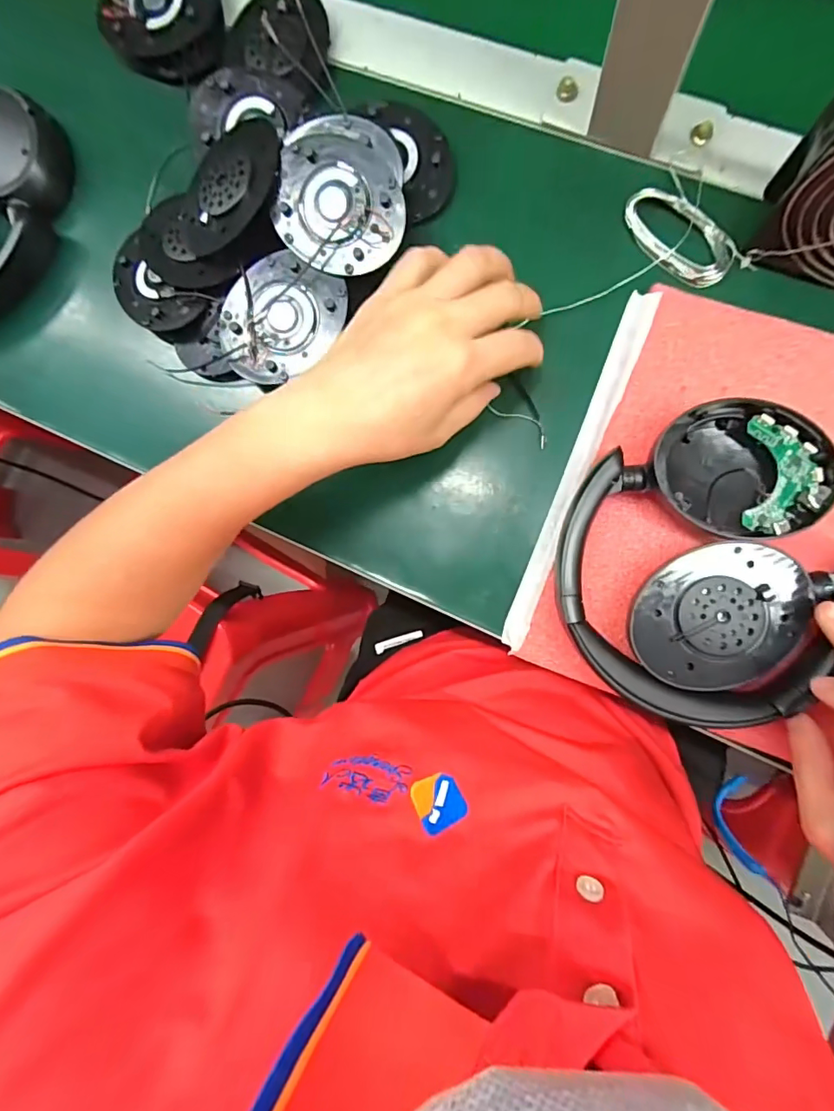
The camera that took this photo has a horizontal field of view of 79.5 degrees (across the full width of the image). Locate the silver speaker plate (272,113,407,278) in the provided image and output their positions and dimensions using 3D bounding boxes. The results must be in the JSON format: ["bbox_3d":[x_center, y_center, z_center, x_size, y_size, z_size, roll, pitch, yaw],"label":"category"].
[{"bbox_3d":[-0.044,-0.215,0.297,0.076,0.013,0.085,15,91,7],"label":"silver speaker plate"}]

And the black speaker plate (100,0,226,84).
[{"bbox_3d":[-0.167,-0.359,0.333,0.078,0.016,0.071,0,89,7],"label":"black speaker plate"}]

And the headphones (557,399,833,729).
[{"bbox_3d":[0.158,0.008,0.274,0.153,0.036,0.155,0,92,9],"label":"headphones"}]

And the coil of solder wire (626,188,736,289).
[{"bbox_3d":[0.152,-0.186,0.291,0.070,0.008,0.034,43,94,6],"label":"coil of solder wire"}]

